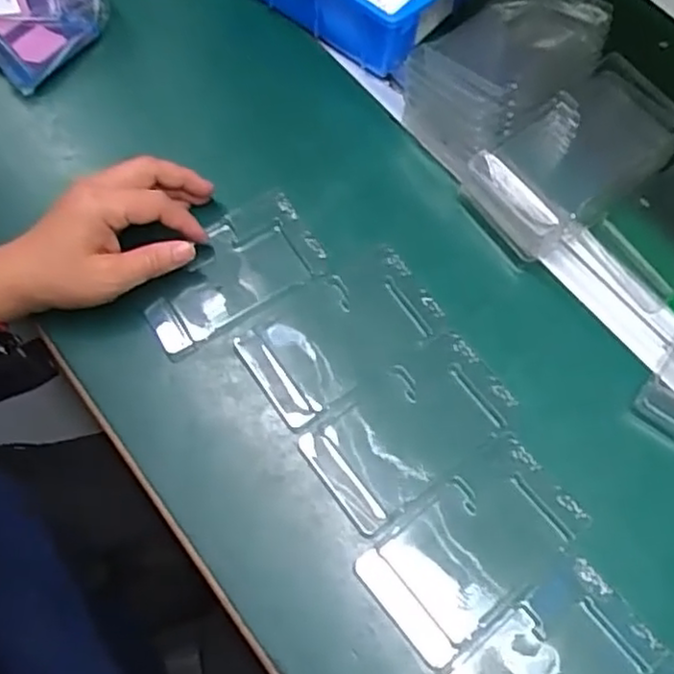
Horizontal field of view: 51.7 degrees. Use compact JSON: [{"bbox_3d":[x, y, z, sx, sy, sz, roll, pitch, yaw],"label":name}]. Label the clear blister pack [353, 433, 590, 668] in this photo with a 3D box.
[{"bbox_3d":[0.078,0.121,0.408,0.122,0.010,0.073,-38,72,-14],"label":"clear blister pack"}]

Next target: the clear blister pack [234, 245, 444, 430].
[{"bbox_3d":[0.002,-0.003,0.455,0.121,0.010,0.073,-34,71,-12],"label":"clear blister pack"}]

